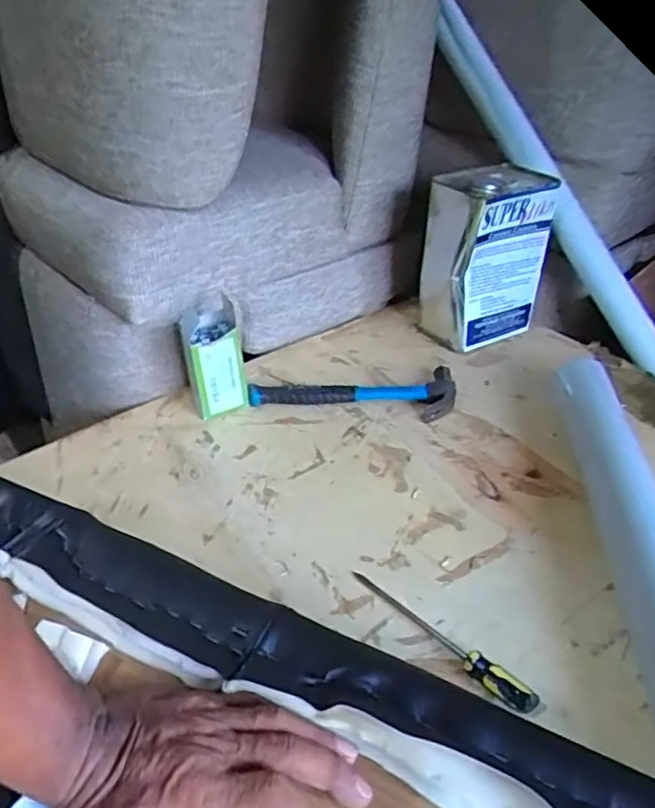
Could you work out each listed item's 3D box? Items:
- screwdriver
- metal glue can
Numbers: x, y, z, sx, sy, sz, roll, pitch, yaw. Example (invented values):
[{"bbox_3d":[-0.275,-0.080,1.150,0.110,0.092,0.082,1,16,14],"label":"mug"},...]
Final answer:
[{"bbox_3d":[0.093,0.197,0.538,0.020,0.021,0.186,-31,46,-32],"label":"screwdriver"},{"bbox_3d":[0.217,-0.208,0.904,0.153,0.229,0.113,-21,41,-23],"label":"metal glue can"}]

